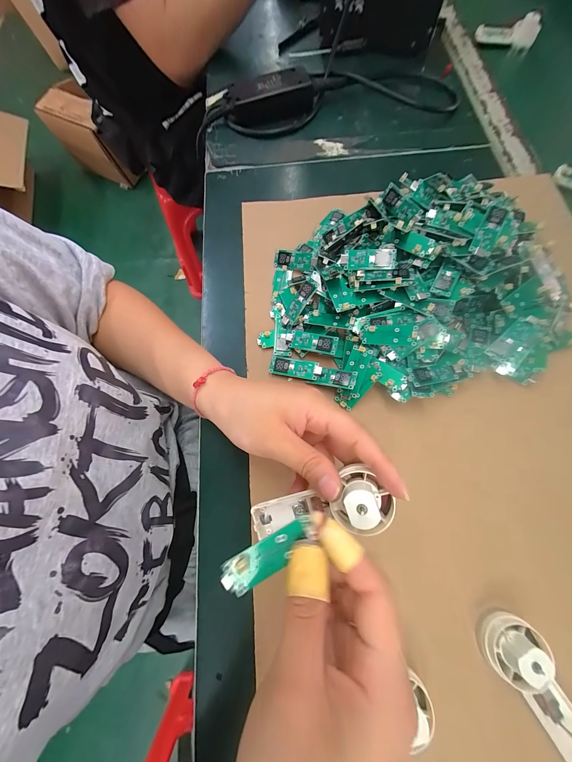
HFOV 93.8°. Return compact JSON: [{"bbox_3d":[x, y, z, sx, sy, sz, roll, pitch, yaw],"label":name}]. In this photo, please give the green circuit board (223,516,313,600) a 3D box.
[{"bbox_3d":[-0.009,0.089,0.138,0.051,0.006,0.018,-34,76,-8],"label":"green circuit board"}]

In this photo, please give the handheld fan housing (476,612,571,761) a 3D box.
[{"bbox_3d":[0.178,0.211,0.178,0.038,0.028,0.094,-34,76,-9],"label":"handheld fan housing"}]

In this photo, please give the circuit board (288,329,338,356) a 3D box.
[{"bbox_3d":[0.027,-0.039,0.268,0.047,0.004,0.019,14,84,17],"label":"circuit board"}]

